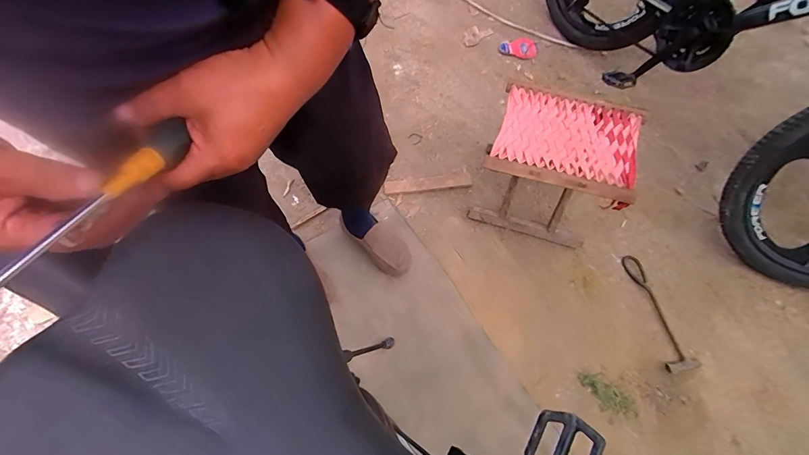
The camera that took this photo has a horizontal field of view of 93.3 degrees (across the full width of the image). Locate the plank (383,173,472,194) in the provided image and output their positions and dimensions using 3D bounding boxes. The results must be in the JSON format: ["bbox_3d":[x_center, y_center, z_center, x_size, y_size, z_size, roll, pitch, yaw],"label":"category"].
[{"bbox_3d":[0.066,-0.132,1.132,0.254,0.018,0.045,-5,68,-2],"label":"plank"}]

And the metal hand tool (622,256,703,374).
[{"bbox_3d":[0.636,0.213,0.972,0.063,0.034,0.294,-14,68,-6],"label":"metal hand tool"}]

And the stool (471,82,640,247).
[{"bbox_3d":[0.354,-0.141,0.968,0.292,0.315,0.230,17,68,7],"label":"stool"}]

